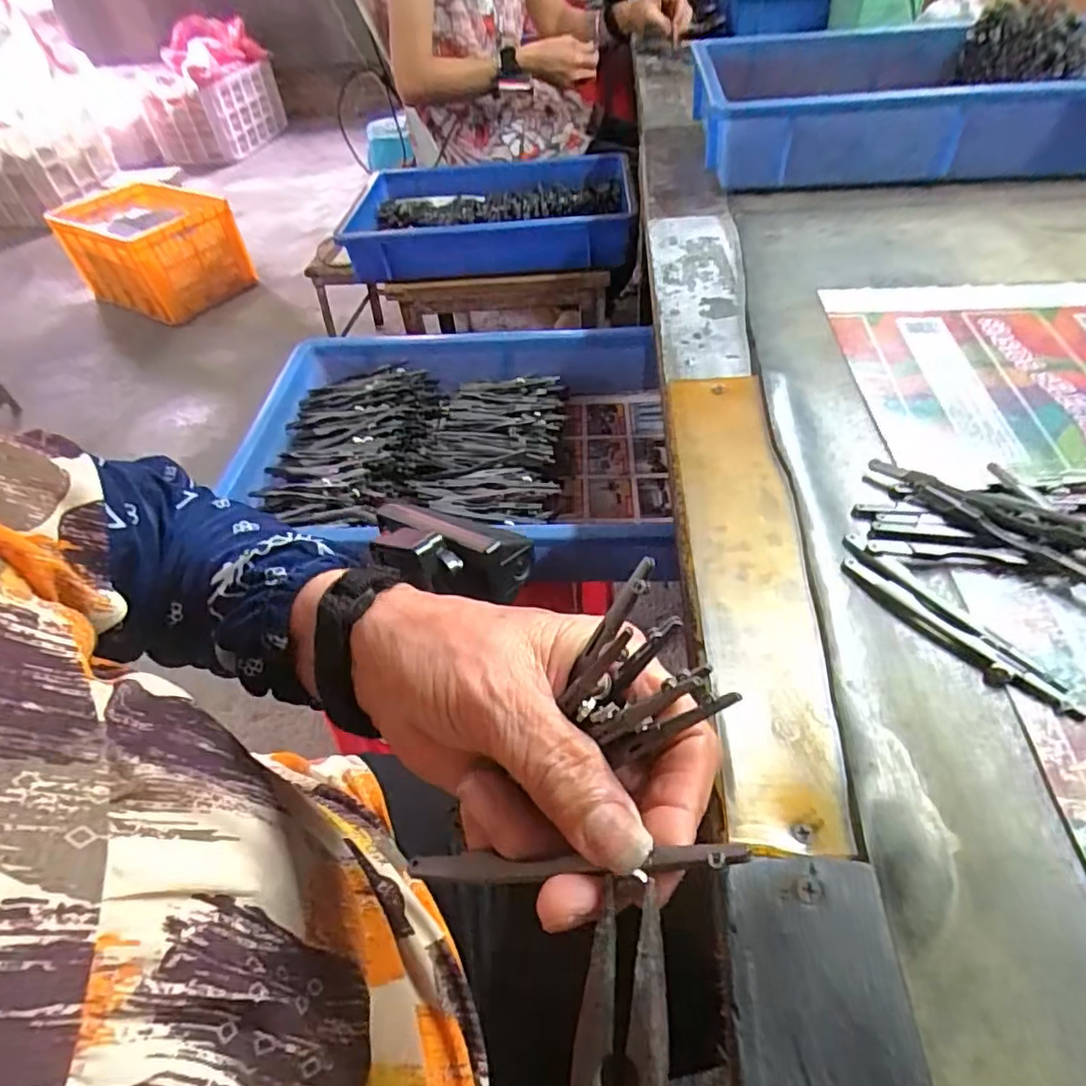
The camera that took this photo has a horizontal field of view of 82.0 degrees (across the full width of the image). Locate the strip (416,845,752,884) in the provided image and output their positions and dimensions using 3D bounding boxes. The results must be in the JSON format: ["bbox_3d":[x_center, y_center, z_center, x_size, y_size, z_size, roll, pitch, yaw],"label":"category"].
[{"bbox_3d":[0.004,0.085,0.166,0.100,0.004,0.008,-17,43,26],"label":"strip"}]

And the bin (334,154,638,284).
[{"bbox_3d":[-0.081,-0.515,0.976,0.433,0.070,0.309,2,48,8],"label":"bin"}]

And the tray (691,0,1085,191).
[{"bbox_3d":[0.374,-0.471,0.662,0.414,0.082,0.322,-3,48,4],"label":"tray"}]

